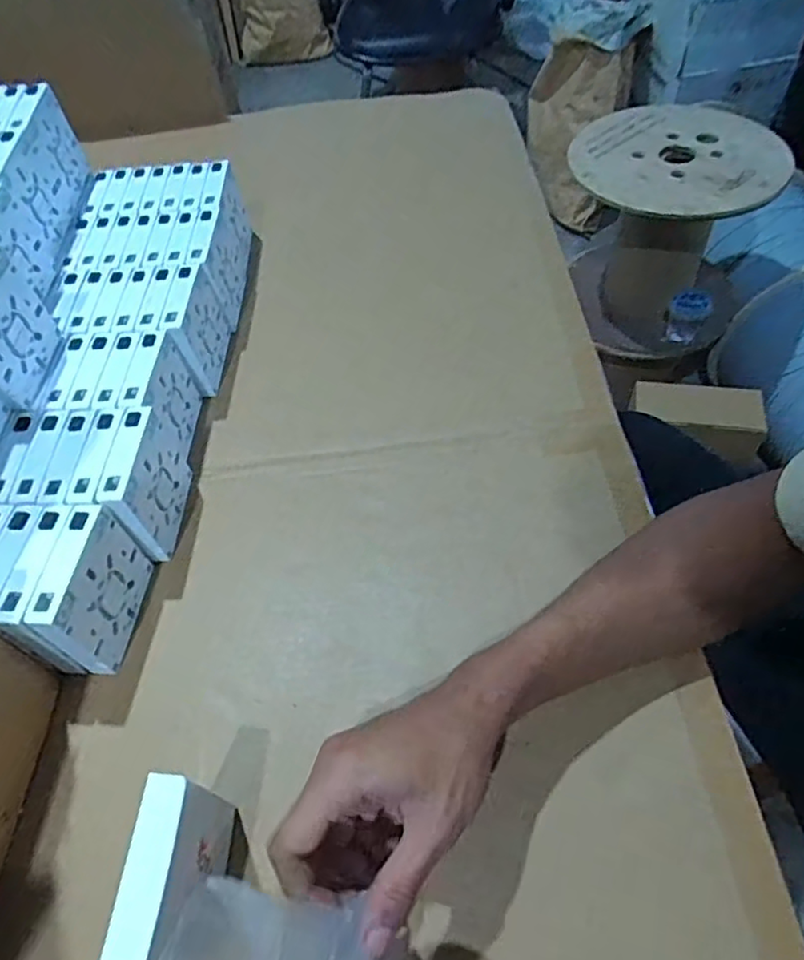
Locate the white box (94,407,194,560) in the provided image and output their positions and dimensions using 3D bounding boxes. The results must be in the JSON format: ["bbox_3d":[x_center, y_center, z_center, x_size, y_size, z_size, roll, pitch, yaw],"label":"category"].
[{"bbox_3d":[-0.191,0.004,0.486,0.024,0.083,0.088,-2,54,4],"label":"white box"}]

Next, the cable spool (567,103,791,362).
[{"bbox_3d":[0.469,-0.448,1.172,0.337,0.312,0.328,6,55,10],"label":"cable spool"}]

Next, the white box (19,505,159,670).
[{"bbox_3d":[-0.209,0.075,0.435,0.024,0.080,0.089,2,54,7],"label":"white box"}]

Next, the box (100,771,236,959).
[{"bbox_3d":[-0.114,0.207,0.330,0.026,0.088,0.084,1,54,6],"label":"box"}]

